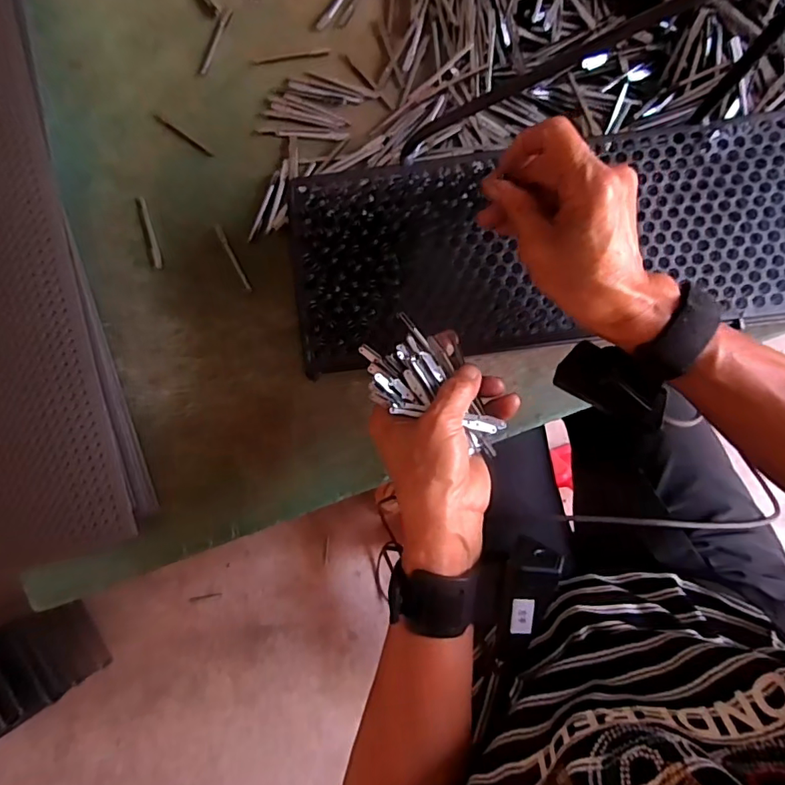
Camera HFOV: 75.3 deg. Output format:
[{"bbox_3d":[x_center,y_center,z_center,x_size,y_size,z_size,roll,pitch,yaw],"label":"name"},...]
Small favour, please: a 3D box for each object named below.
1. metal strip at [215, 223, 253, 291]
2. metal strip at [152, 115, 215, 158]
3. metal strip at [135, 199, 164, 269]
[{"bbox_3d":[-0.141,-0.119,0.449,0.005,0.004,0.066,-28,85,4],"label":"metal strip"},{"bbox_3d":[-0.190,-0.234,0.462,0.070,0.004,0.006,36,91,7],"label":"metal strip"},{"bbox_3d":[-0.218,-0.144,0.455,0.009,0.004,0.068,-18,85,5],"label":"metal strip"}]

